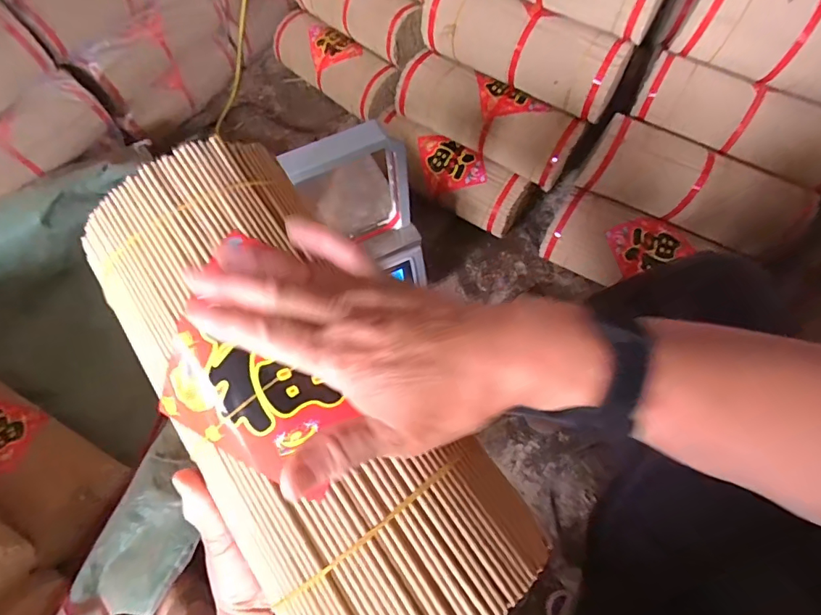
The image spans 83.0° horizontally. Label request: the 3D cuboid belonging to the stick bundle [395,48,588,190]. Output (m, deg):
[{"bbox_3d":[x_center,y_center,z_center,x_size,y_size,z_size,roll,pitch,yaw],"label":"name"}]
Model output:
[{"bbox_3d":[0.129,-0.335,0.813,0.328,0.109,0.087,30,69,15],"label":"stick bundle"}]

